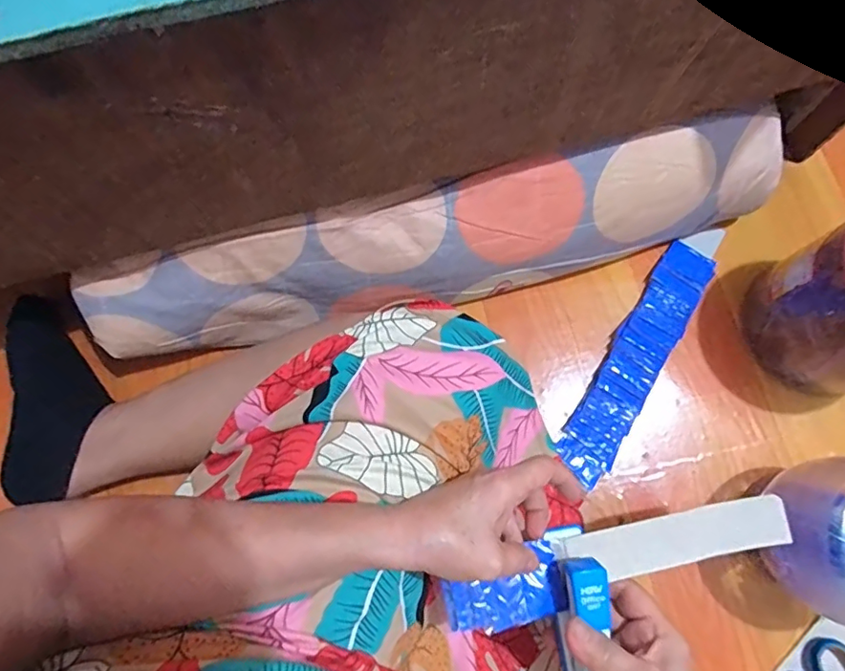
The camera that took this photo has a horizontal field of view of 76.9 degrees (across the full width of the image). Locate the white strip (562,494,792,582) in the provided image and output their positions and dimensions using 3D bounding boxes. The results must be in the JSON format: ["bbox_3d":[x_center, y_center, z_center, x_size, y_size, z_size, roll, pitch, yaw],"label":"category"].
[{"bbox_3d":[0.184,0.149,0.385,0.154,0.009,0.035,-13,82,1],"label":"white strip"}]

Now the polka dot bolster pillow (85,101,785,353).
[{"bbox_3d":[0.021,-0.077,0.480,0.627,0.103,0.080,-13,77,-1],"label":"polka dot bolster pillow"}]

